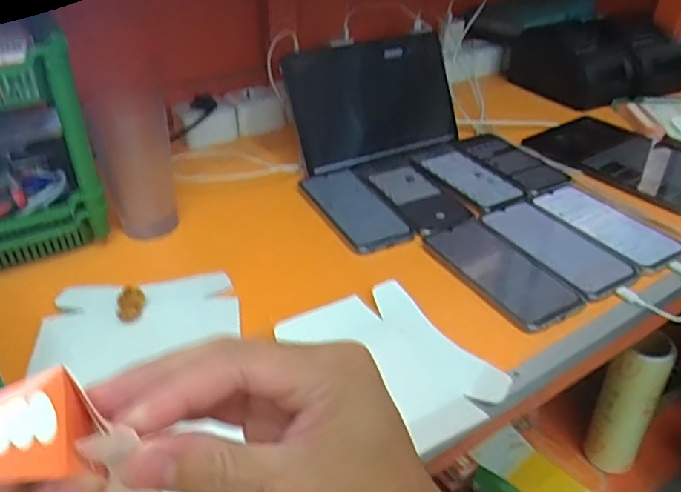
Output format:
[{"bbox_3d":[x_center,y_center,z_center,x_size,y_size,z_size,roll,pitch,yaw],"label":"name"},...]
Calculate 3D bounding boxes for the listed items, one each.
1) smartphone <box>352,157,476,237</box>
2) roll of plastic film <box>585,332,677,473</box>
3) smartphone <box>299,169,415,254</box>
[{"bbox_3d":[0.087,-0.075,0.720,0.080,0.010,0.174,-13,37,-20],"label":"smartphone"},{"bbox_3d":[0.543,0.309,1.090,0.083,0.327,0.089,1,35,-1],"label":"roll of plastic film"},{"bbox_3d":[0.015,-0.049,0.688,0.084,0.004,0.171,-15,38,-22],"label":"smartphone"}]

